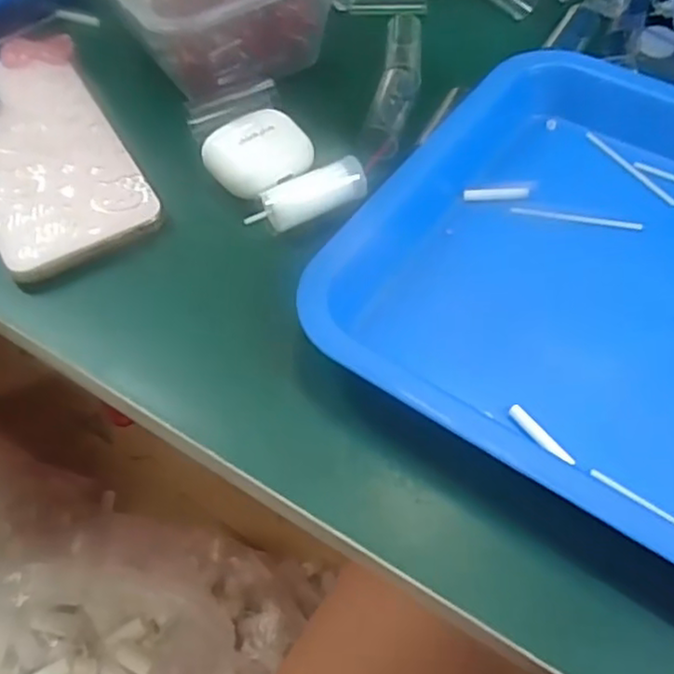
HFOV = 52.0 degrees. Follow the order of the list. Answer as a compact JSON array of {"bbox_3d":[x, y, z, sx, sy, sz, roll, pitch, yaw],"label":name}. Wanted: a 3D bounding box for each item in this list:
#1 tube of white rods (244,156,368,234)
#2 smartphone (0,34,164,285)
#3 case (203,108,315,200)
[{"bbox_3d":[-0.014,-0.067,0.329,0.058,0.017,0.021,-21,58,-13],"label":"tube of white rods"},{"bbox_3d":[-0.154,-0.103,0.355,0.075,0.007,0.171,-25,59,-15],"label":"smartphone"},{"bbox_3d":[-0.037,-0.091,0.337,0.047,0.022,0.040,-35,62,-20],"label":"case"}]

